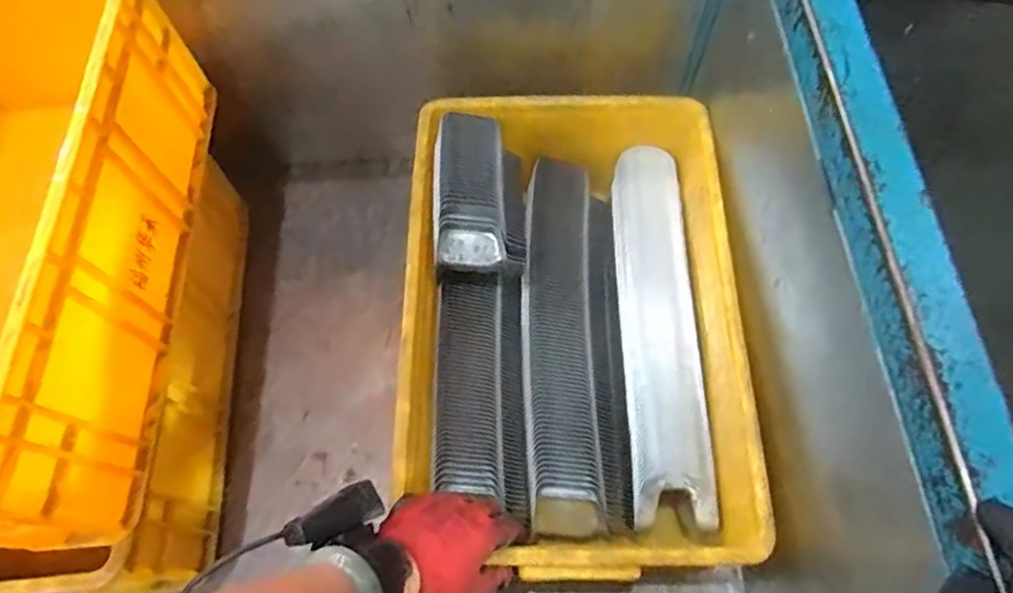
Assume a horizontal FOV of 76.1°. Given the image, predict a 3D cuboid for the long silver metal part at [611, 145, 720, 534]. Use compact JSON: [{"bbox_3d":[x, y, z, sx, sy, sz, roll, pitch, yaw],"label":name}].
[{"bbox_3d":[0.161,0.023,0.687,0.080,0.037,0.415,-1,65,1],"label":"long silver metal part"}]

